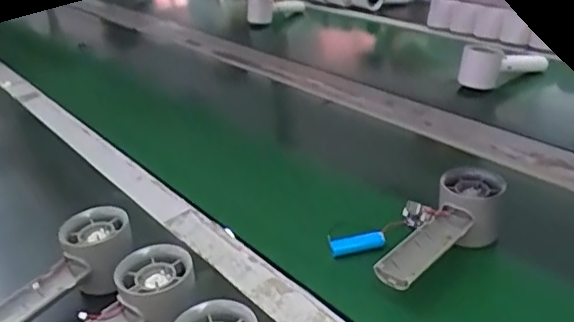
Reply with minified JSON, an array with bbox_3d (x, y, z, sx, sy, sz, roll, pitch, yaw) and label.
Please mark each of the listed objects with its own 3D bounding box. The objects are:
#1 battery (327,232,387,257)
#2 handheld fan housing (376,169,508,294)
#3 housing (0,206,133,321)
[{"bbox_3d":[0.065,0.077,0.526,0.054,0.016,0.011,-12,28,-14],"label":"battery"},{"bbox_3d":[0.142,0.063,0.498,0.054,0.053,0.159,17,34,36],"label":"handheld fan housing"},{"bbox_3d":[-0.194,0.099,0.458,0.153,0.058,0.059,-28,35,-37],"label":"housing"}]

